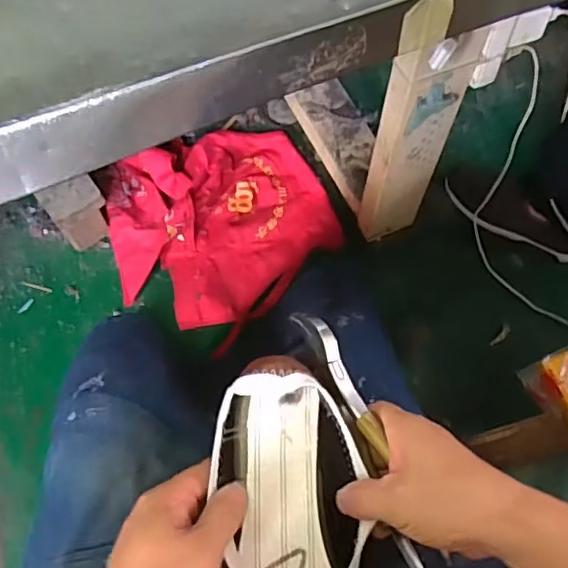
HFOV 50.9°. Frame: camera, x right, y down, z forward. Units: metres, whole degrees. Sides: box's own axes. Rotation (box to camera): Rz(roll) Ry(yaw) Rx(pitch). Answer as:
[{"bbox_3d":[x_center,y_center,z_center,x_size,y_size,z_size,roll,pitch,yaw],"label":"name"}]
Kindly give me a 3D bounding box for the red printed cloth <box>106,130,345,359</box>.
[{"bbox_3d":[-0.109,-0.095,1.107,0.415,0.096,0.347,-22,66,-10],"label":"red printed cloth"}]

